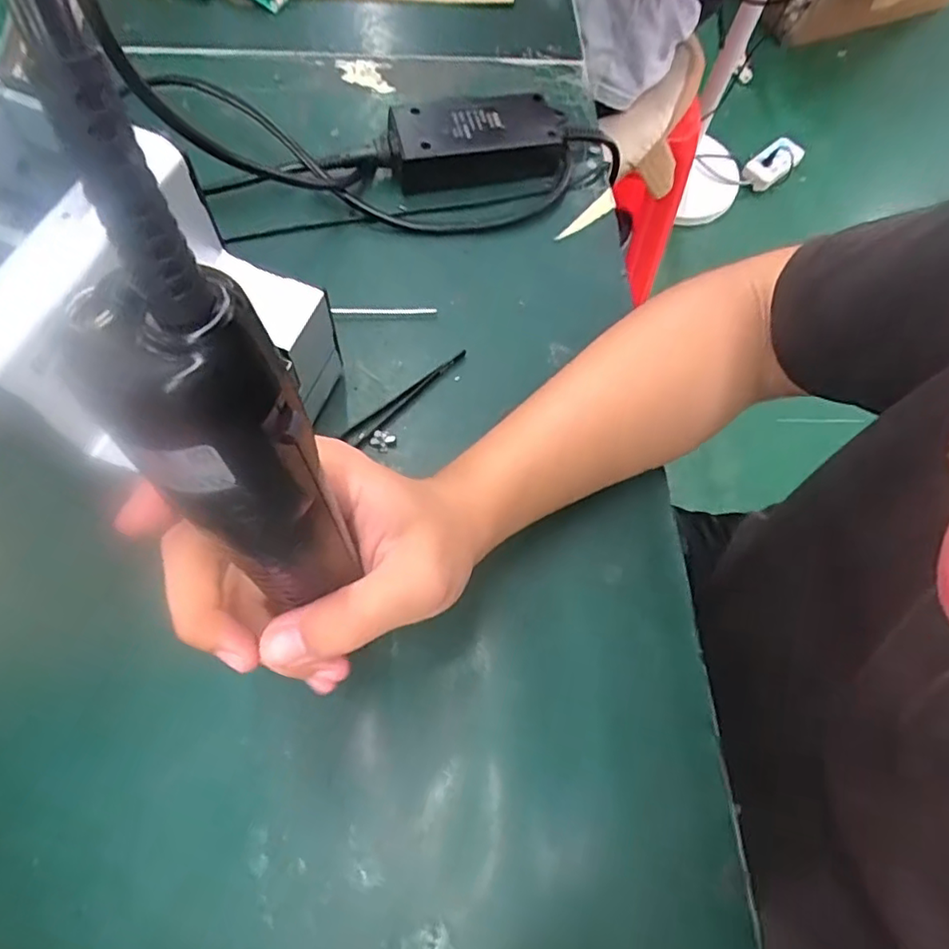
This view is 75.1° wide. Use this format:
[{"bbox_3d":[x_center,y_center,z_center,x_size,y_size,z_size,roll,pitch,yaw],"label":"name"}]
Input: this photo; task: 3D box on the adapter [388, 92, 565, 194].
[{"bbox_3d":[0.001,-0.237,0.438,0.118,0.033,0.056,-15,70,-9],"label":"adapter"}]

